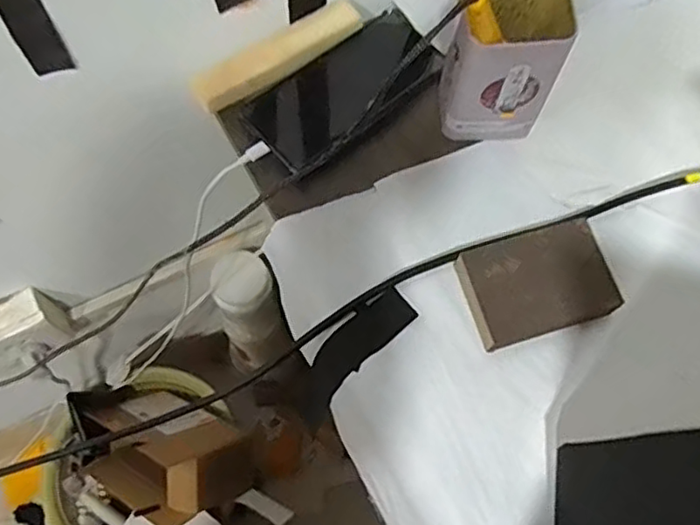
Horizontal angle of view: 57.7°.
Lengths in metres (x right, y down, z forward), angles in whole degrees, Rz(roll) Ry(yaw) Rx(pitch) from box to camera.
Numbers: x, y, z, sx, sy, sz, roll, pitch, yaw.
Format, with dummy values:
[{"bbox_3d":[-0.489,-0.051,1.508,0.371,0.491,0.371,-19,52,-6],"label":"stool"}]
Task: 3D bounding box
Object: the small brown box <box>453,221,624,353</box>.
[{"bbox_3d":[0.132,0.016,0.451,0.102,0.025,0.069,-16,71,-7],"label":"small brown box"}]

